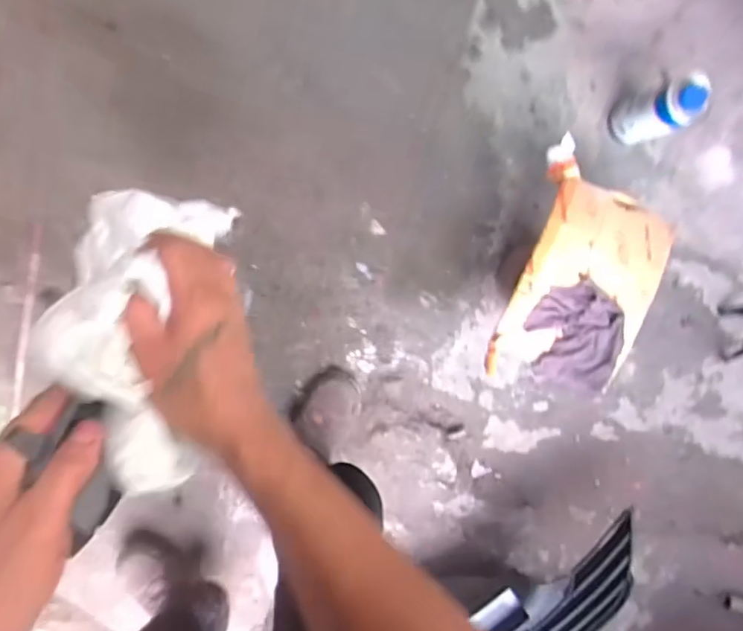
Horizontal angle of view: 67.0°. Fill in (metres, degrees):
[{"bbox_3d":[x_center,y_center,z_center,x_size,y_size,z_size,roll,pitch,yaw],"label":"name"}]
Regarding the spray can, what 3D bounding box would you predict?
[{"bbox_3d":[0.535,-0.382,1.061,0.074,0.202,0.088,-21,98,-4],"label":"spray can"}]

